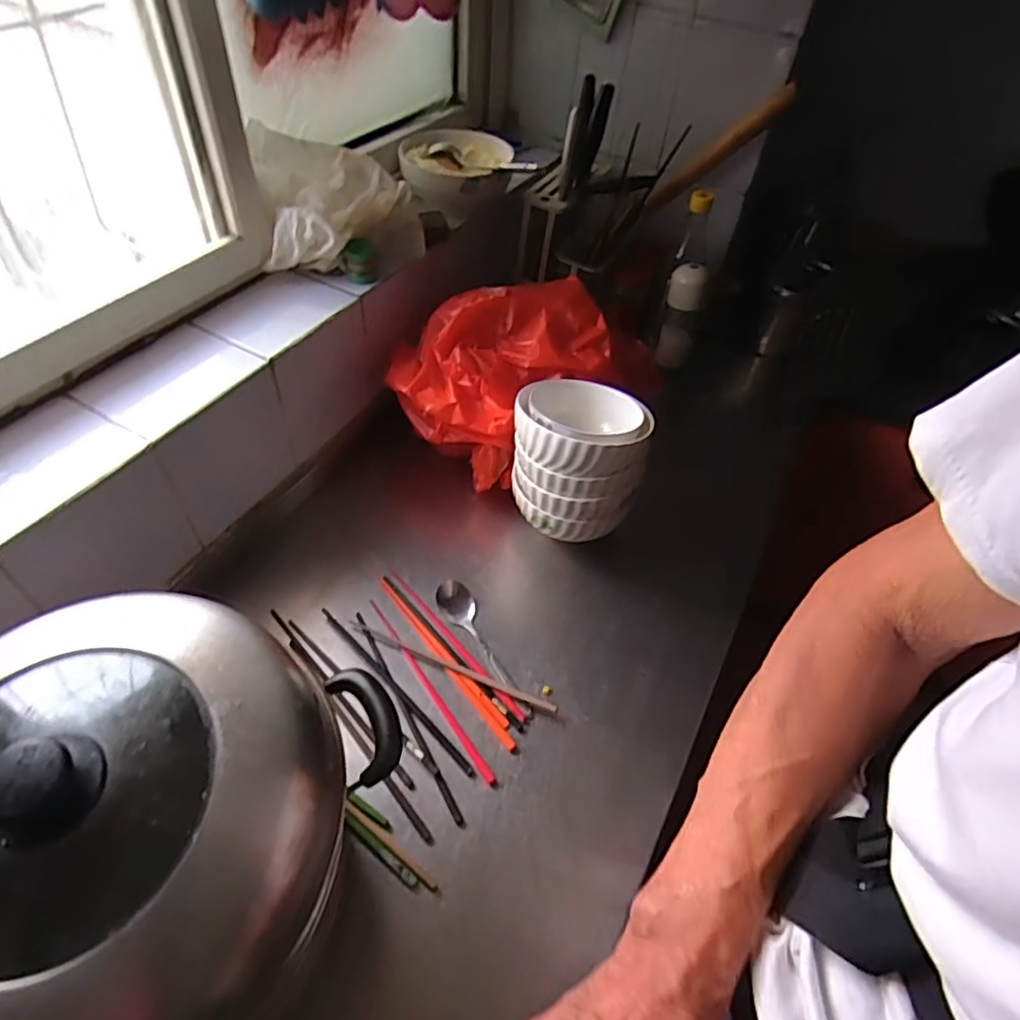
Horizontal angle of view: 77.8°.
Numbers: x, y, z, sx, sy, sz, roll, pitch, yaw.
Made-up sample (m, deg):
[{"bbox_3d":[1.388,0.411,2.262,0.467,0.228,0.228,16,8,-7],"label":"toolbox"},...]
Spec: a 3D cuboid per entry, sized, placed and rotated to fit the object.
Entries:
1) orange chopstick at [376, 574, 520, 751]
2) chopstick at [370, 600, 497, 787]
[{"bbox_3d":[-0.072,0.157,0.672,0.010,0.009,0.244,-30,58,-27],"label":"orange chopstick"},{"bbox_3d":[-0.085,0.181,0.649,0.011,0.009,0.236,-27,57,-25],"label":"chopstick"}]

